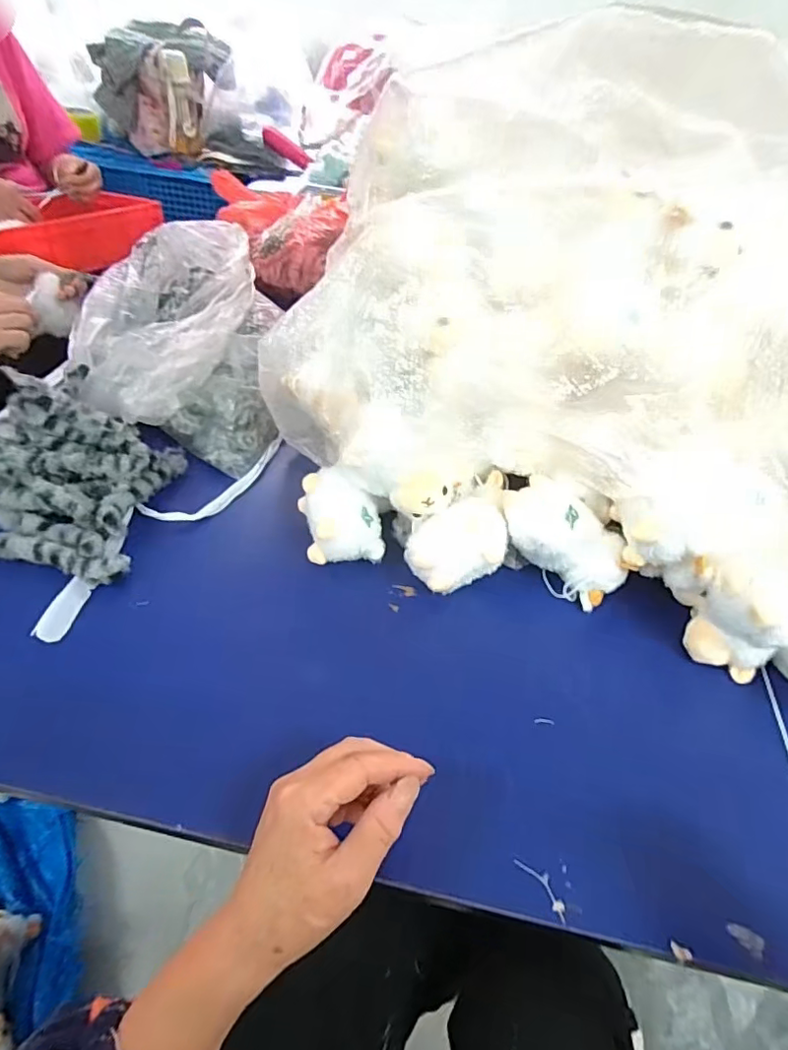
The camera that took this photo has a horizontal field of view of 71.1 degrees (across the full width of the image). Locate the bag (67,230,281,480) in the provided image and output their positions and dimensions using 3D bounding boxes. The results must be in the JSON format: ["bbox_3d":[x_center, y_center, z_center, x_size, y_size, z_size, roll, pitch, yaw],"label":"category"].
[{"bbox_3d":[-0.247,-0.208,0.624,0.194,0.137,0.346,-9,47,-16],"label":"bag"}]

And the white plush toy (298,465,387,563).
[{"bbox_3d":[-0.046,-0.008,0.486,0.063,0.062,0.077,-8,47,-15],"label":"white plush toy"}]

